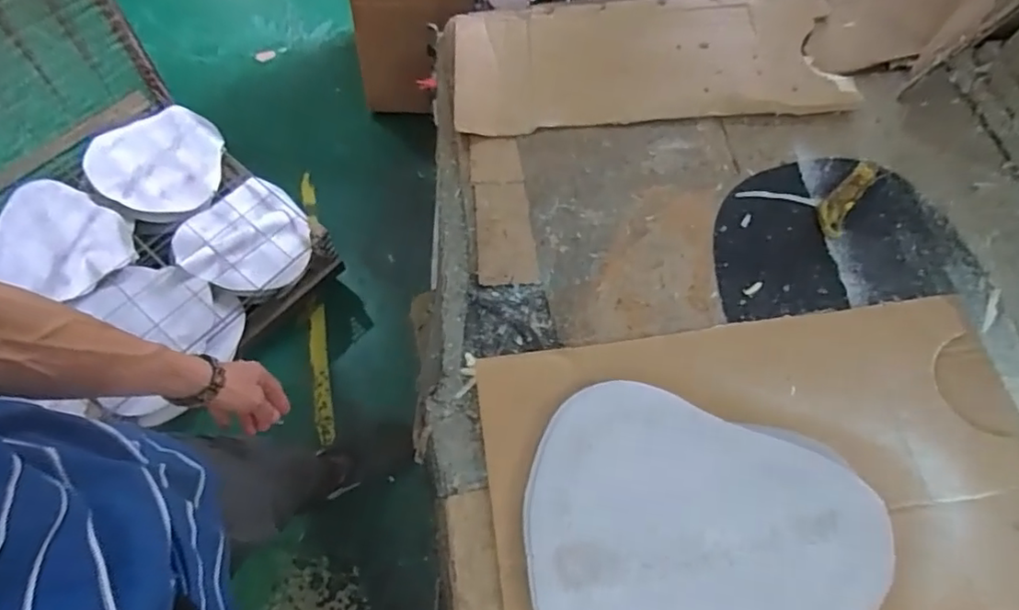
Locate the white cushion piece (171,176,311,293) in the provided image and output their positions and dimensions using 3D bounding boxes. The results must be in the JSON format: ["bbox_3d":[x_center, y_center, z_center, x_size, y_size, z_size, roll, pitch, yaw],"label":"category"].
[{"bbox_3d":[-0.623,-0.154,1.425,0.286,0.044,0.287,0,66,-1],"label":"white cushion piece"}]

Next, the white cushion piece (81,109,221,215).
[{"bbox_3d":[-0.905,-0.365,1.519,0.325,0.053,0.321,-3,67,-3],"label":"white cushion piece"}]

